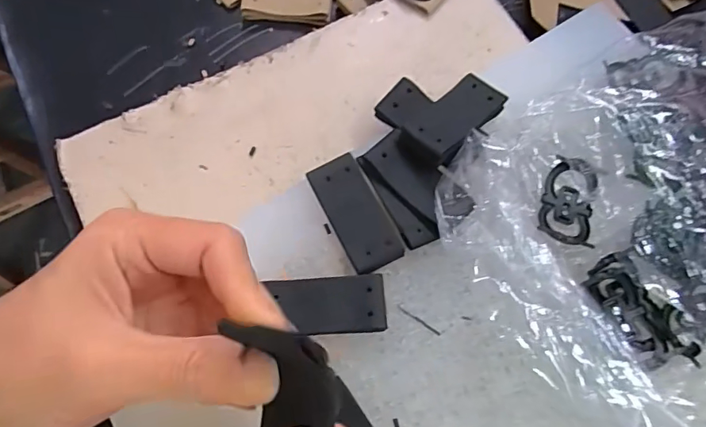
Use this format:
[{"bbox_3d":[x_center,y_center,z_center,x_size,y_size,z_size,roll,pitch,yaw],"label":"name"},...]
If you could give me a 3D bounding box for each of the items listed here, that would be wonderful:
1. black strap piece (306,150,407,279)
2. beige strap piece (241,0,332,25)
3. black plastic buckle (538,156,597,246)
[{"bbox_3d":[0.001,0.001,0.253,0.025,0.011,0.061,-26,73,-8],"label":"black strap piece"},{"bbox_3d":[-0.047,-0.152,0.350,0.063,0.010,0.031,5,73,2],"label":"beige strap piece"},{"bbox_3d":[0.115,-0.006,0.256,0.027,0.011,0.048,18,72,6],"label":"black plastic buckle"}]

